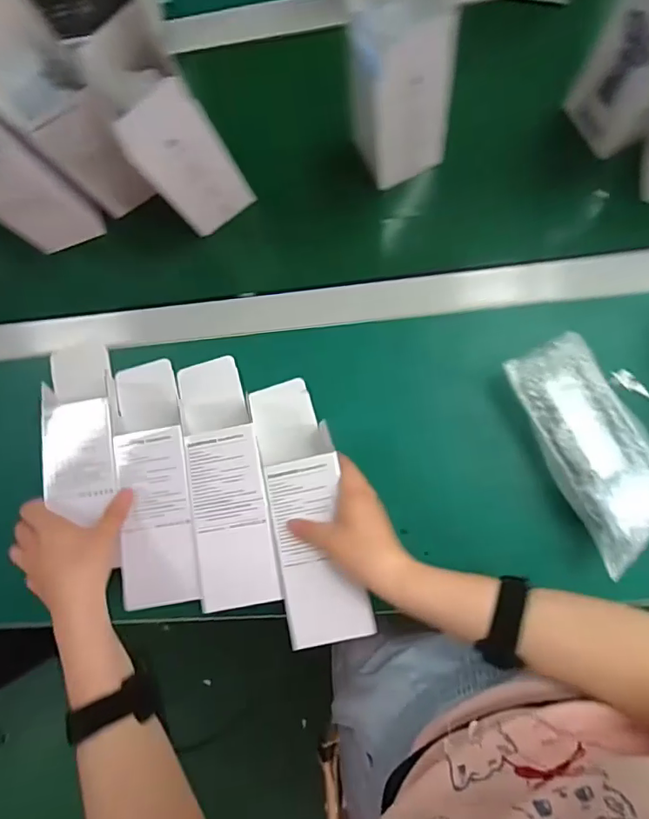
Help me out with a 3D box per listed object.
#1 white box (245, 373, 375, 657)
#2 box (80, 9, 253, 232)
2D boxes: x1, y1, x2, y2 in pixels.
[{"bbox_3d":[-0.016,0.088,0.481,0.071,0.054,0.244,-14,70,5],"label":"white box"},{"bbox_3d":[-0.135,-0.249,0.479,0.078,0.183,0.087,-27,81,3],"label":"box"}]

